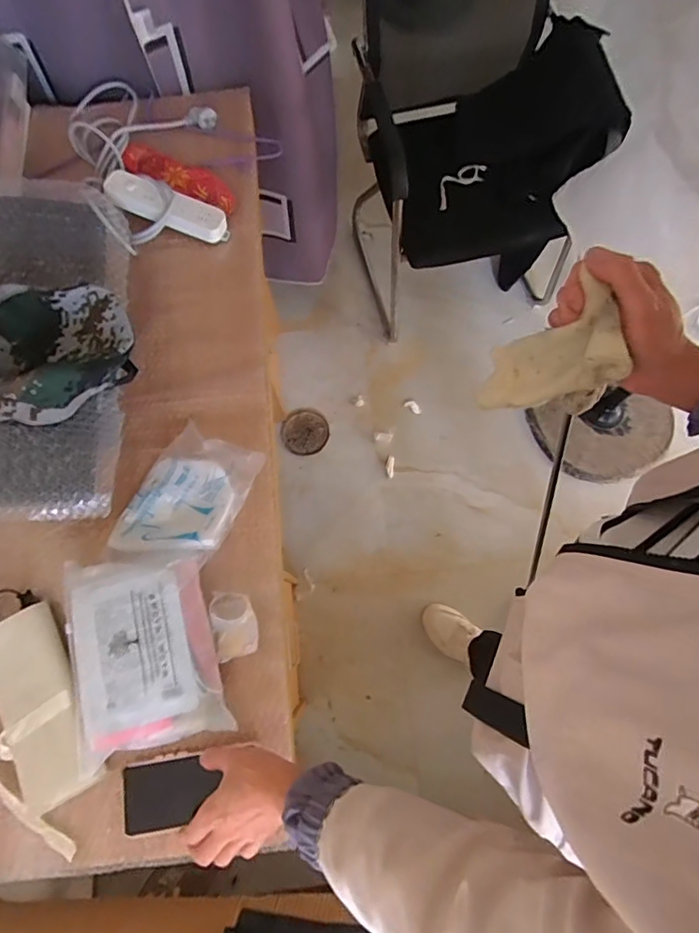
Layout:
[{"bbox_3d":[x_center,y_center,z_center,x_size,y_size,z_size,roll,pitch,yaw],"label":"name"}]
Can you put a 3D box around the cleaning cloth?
[{"bbox_3d":[0.182,-0.089,0.453,0.072,0.164,0.058,29,75,-15],"label":"cleaning cloth"}]

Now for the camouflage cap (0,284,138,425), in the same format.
[{"bbox_3d":[-0.418,-0.131,0.637,0.281,0.076,0.169,-13,74,-3],"label":"camouflage cap"}]

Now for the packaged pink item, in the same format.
[{"bbox_3d":[-0.262,0.228,0.632,0.176,0.046,0.239,-15,74,-4],"label":"packaged pink item"}]

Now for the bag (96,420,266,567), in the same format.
[{"bbox_3d":[-0.230,0.053,0.700,0.146,0.056,0.210,27,76,8],"label":"bag"}]

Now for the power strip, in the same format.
[{"bbox_3d":[-0.296,-0.427,0.820,0.195,0.032,0.057,19,74,-12],"label":"power strip"}]

